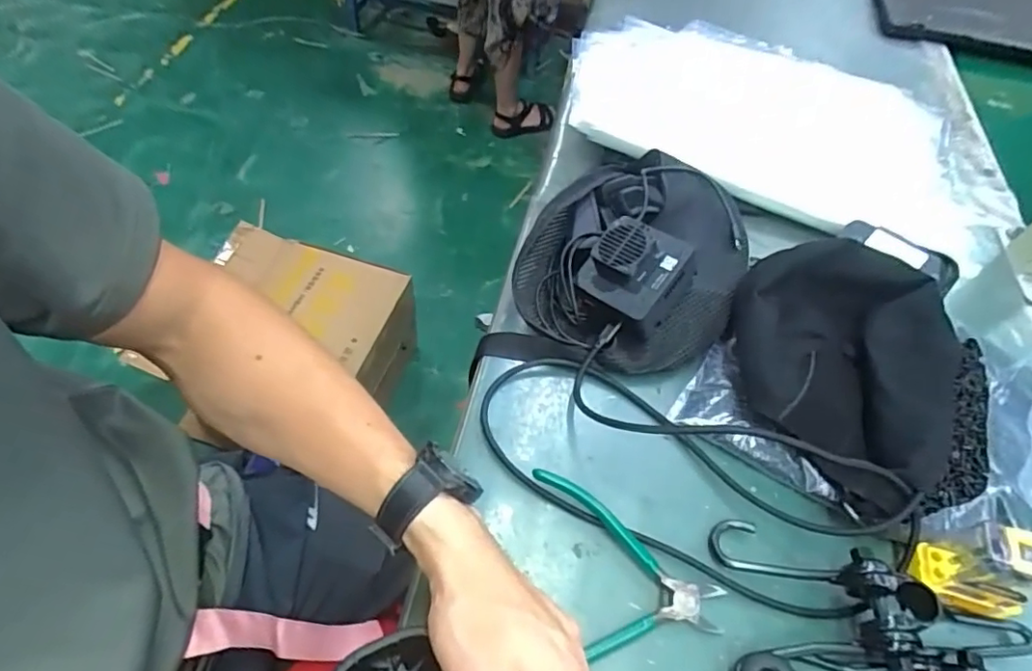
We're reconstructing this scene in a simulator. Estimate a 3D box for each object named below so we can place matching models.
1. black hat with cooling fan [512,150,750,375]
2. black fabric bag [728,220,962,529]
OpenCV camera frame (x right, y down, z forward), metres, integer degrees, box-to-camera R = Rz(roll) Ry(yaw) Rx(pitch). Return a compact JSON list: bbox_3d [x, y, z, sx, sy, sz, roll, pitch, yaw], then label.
[{"bbox_3d":[0.117,-0.079,0.514,0.177,0.071,0.231,27,57,14],"label":"black hat with cooling fan"},{"bbox_3d":[0.253,0.012,0.459,0.150,0.075,0.233,21,56,10],"label":"black fabric bag"}]

